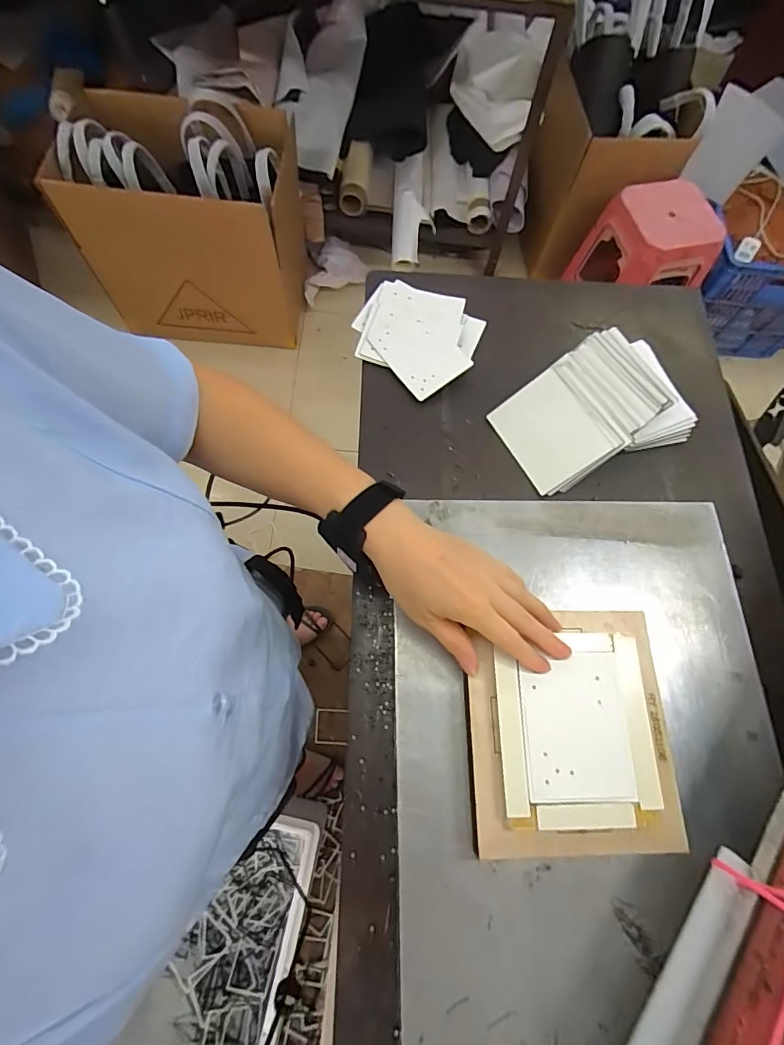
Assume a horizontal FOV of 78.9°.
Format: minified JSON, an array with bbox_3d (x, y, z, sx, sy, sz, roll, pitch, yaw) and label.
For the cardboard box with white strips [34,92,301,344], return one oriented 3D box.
[{"bbox_3d":[-0.593,-0.929,1.463,0.570,0.503,0.399,4,70,-1],"label":"cardboard box with white strips"}]

